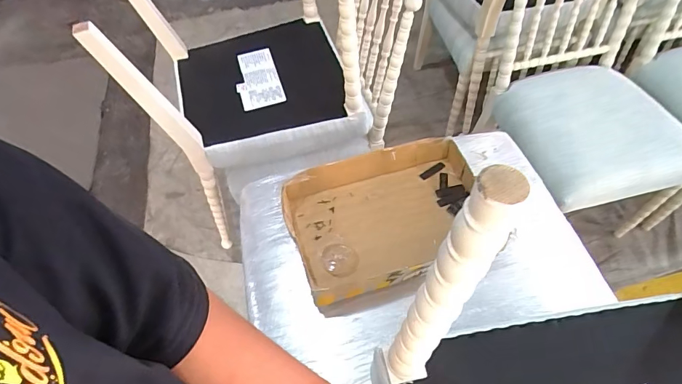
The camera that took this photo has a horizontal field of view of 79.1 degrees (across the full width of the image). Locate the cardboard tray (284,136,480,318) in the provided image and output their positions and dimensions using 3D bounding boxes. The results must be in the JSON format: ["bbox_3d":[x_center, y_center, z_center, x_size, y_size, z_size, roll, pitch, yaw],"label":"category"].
[{"bbox_3d":[0.084,0.045,0.742,0.345,0.056,0.260,-15,57,-7],"label":"cardboard tray"}]

